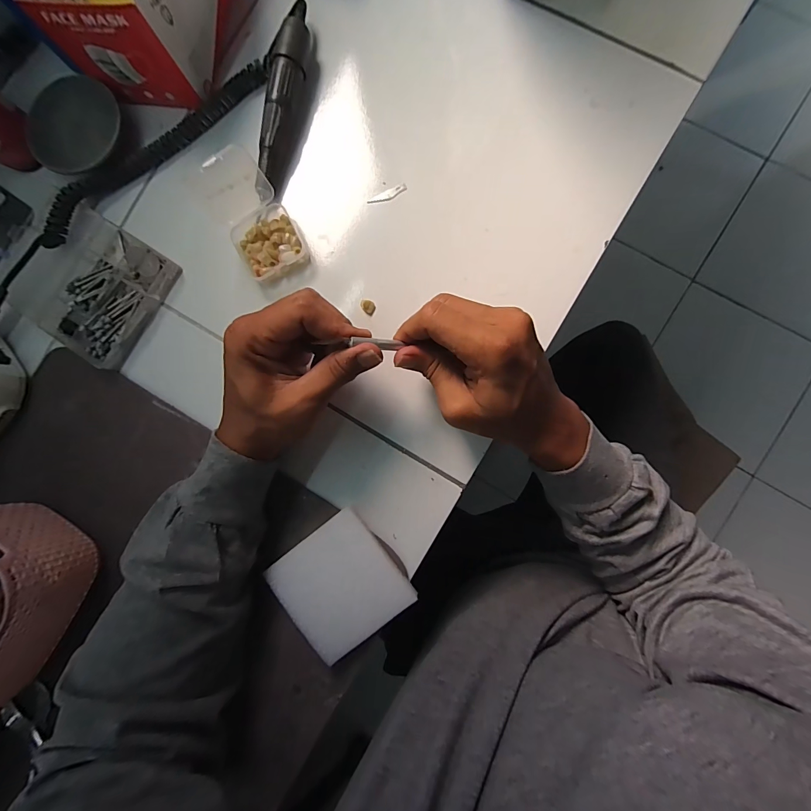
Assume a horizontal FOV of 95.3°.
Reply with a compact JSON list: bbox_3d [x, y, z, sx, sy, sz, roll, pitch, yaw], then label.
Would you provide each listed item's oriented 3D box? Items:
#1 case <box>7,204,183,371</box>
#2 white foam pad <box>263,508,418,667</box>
[{"bbox_3d":[-0.288,-0.110,0.343,0.116,0.018,0.118,32,90,6],"label":"case"},{"bbox_3d":[-0.054,0.149,0.314,0.093,0.018,0.092,-38,85,2],"label":"white foam pad"}]

